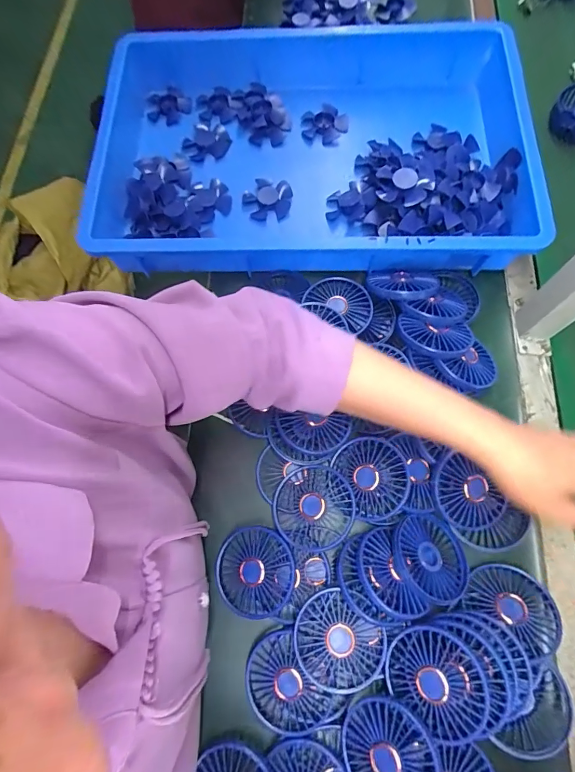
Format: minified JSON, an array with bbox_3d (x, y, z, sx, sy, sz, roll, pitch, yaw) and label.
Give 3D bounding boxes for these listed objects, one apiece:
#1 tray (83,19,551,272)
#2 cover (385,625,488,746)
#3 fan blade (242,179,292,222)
[{"bbox_3d":[0.050,-0.326,0.575,0.596,0.110,0.369,0,73,1],"label":"tray"},{"bbox_3d":[0.134,0.263,0.359,0.082,0.015,0.079,36,97,35],"label":"cover"},{"bbox_3d":[-0.030,-0.271,0.580,0.070,0.012,0.066,9,90,0],"label":"fan blade"}]

